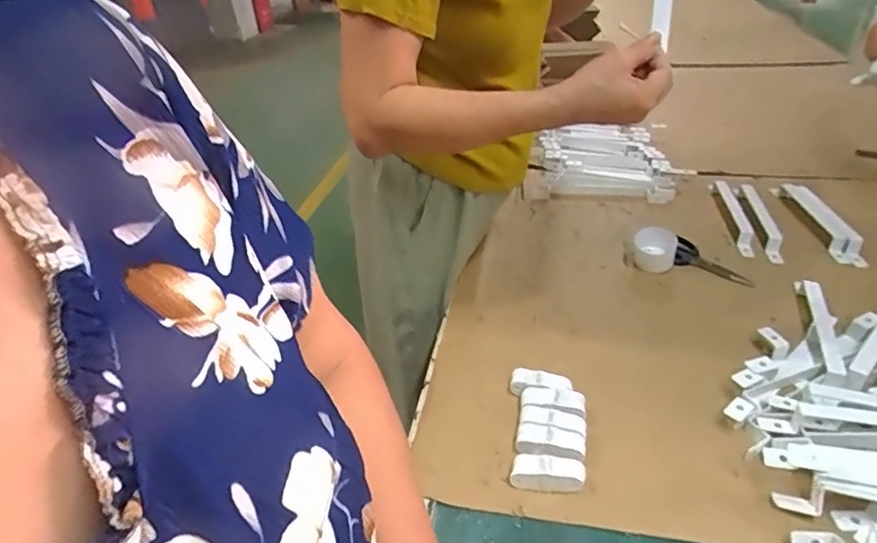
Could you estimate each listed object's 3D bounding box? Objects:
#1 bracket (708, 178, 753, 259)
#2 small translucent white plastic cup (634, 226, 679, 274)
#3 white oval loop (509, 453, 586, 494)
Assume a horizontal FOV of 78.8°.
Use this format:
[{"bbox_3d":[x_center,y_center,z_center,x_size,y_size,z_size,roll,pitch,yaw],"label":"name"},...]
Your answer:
[{"bbox_3d":[0.543,-0.106,0.982,0.031,0.027,0.236,1,36,9],"label":"bracket"},{"bbox_3d":[0.361,-0.036,0.893,0.069,0.057,0.057,9,37,19],"label":"small translucent white plastic cup"},{"bbox_3d":[0.117,0.220,0.577,0.076,0.028,0.030,4,36,12],"label":"white oval loop"}]

